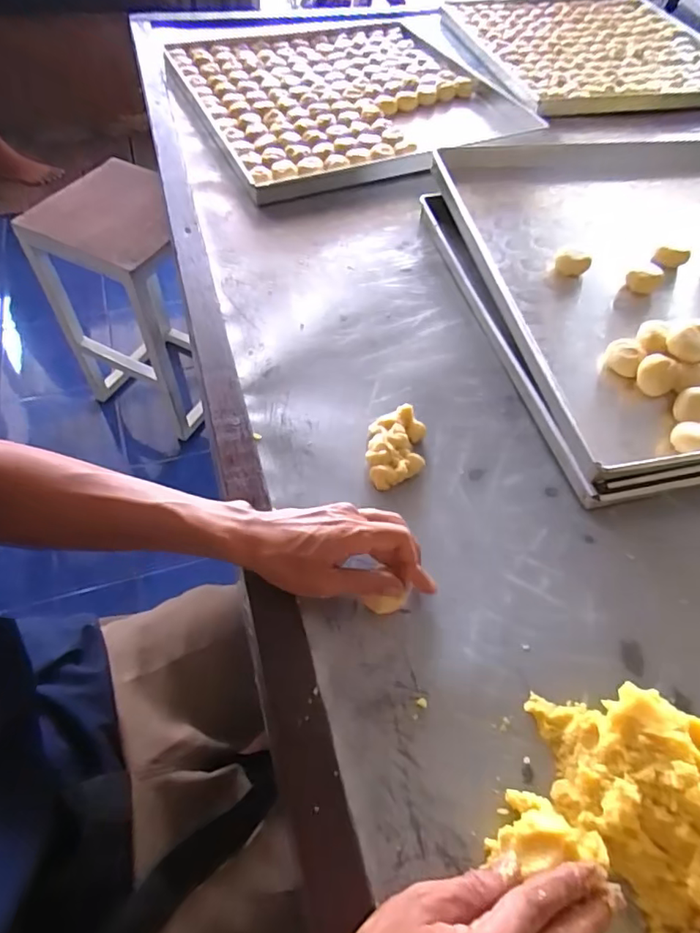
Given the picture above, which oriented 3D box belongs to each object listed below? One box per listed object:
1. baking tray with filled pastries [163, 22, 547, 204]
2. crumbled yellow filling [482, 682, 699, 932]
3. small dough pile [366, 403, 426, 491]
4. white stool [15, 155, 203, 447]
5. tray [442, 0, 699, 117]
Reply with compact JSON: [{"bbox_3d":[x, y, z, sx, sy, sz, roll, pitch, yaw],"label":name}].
[{"bbox_3d":[-0.006,-0.658,0.956,0.504,0.028,0.545,-19,59,-16],"label":"baking tray with filled pastries"},{"bbox_3d":[0.185,0.219,0.333,0.149,0.073,0.127,30,59,16],"label":"crumbled yellow filling"},{"bbox_3d":[0.044,-0.019,0.523,0.055,0.028,0.087,6,56,0],"label":"small dough pile"},{"bbox_3d":[-0.490,-0.377,1.299,0.327,0.520,0.287,24,57,12],"label":"white stool"},{"bbox_3d":[0.491,-0.875,1.127,0.478,0.041,0.505,-7,57,-9],"label":"tray"}]

